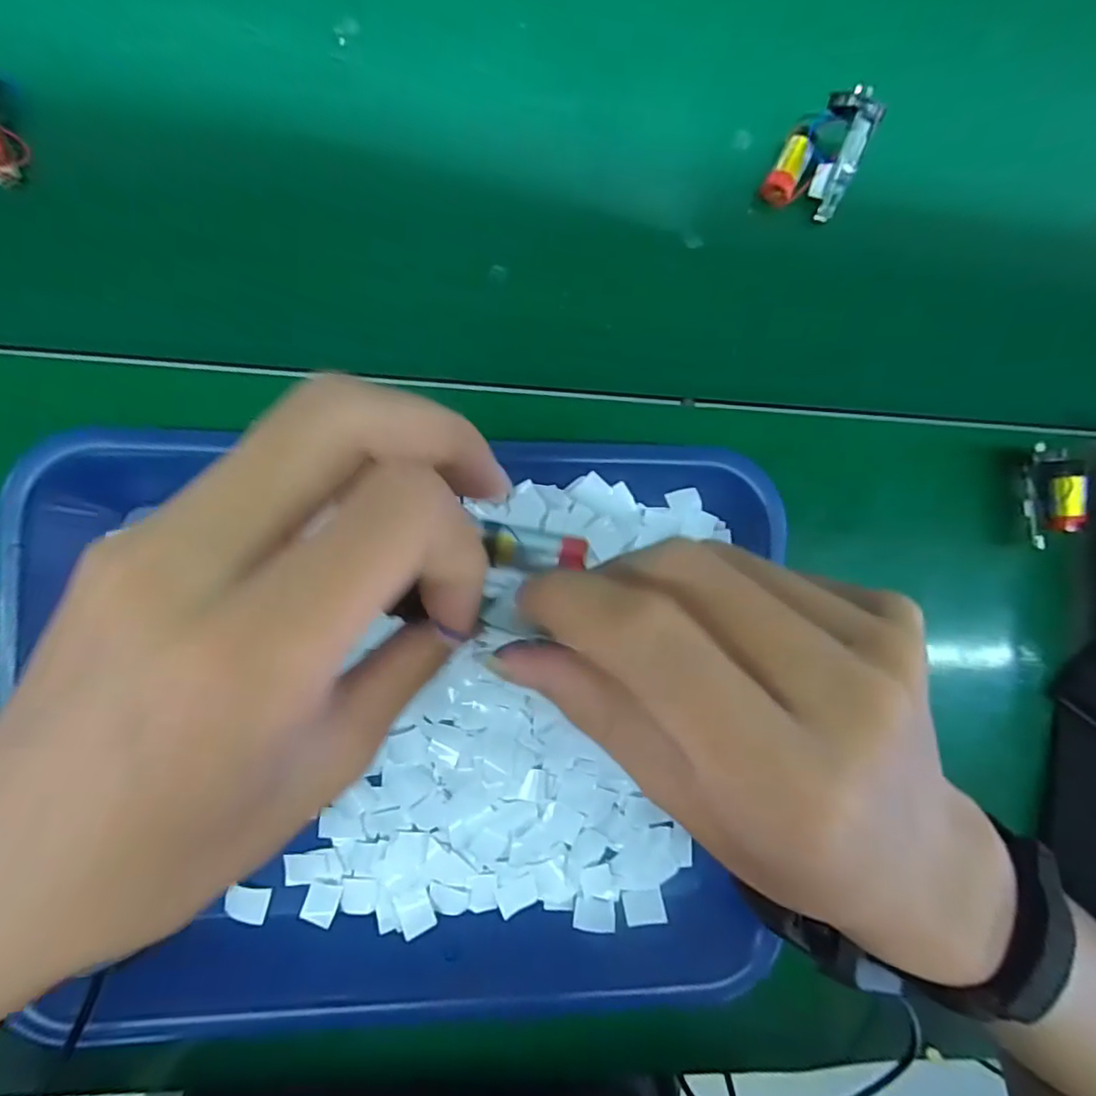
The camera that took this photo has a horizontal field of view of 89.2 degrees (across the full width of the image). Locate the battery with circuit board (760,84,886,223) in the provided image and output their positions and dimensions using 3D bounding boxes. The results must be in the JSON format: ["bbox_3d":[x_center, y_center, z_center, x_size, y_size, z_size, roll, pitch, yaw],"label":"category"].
[{"bbox_3d":[0.139,-0.200,0.281,0.039,0.011,0.056,21,118,-7],"label":"battery with circuit board"}]

